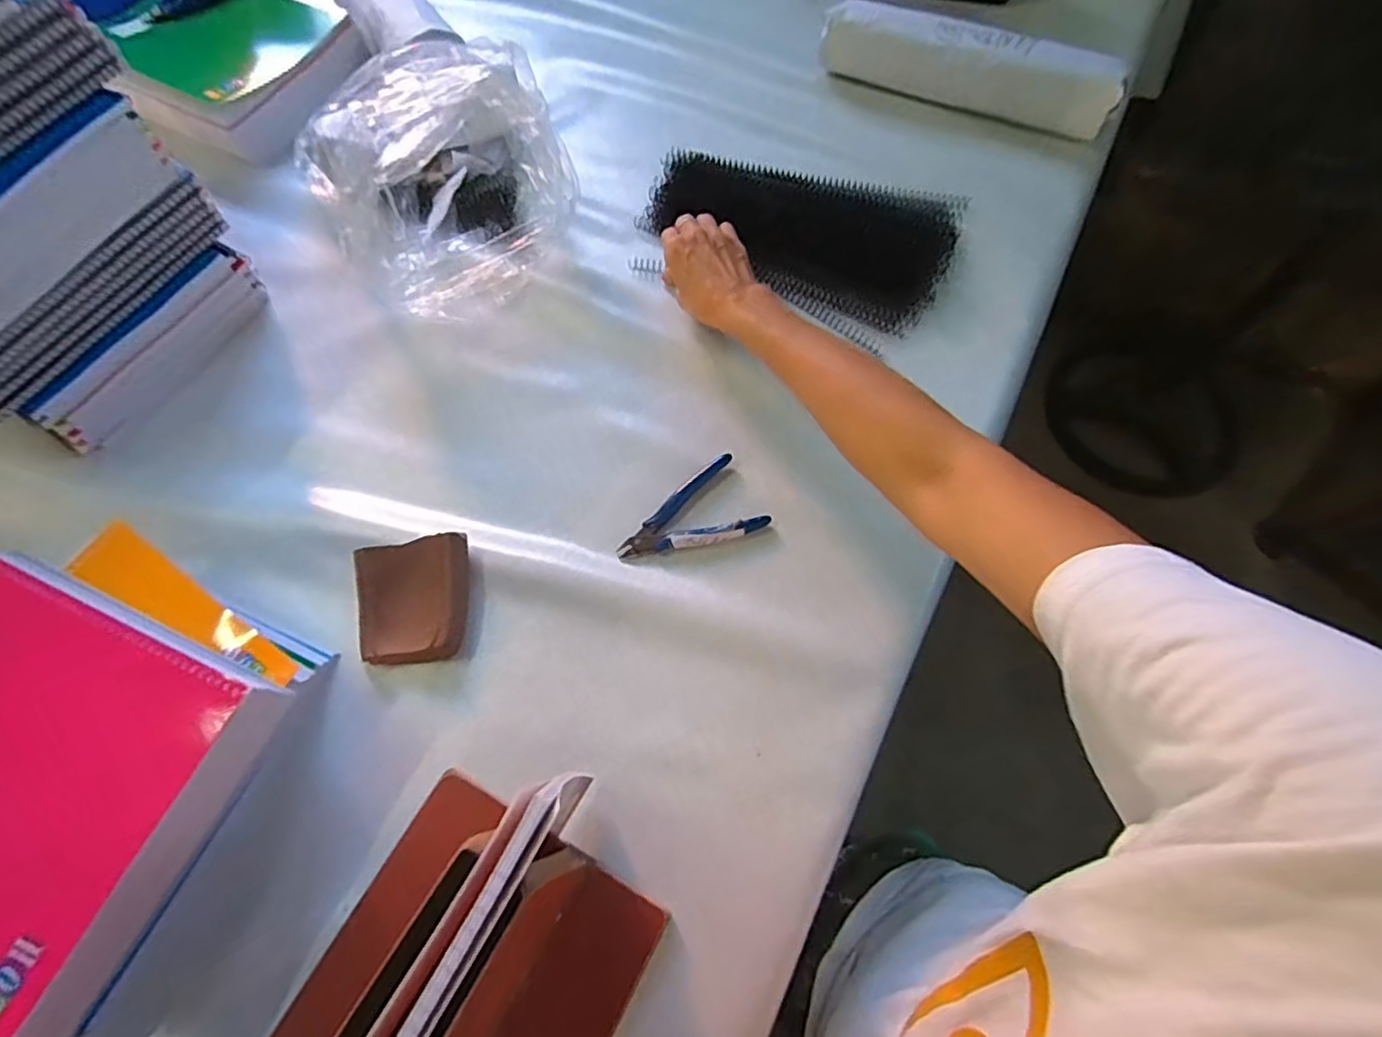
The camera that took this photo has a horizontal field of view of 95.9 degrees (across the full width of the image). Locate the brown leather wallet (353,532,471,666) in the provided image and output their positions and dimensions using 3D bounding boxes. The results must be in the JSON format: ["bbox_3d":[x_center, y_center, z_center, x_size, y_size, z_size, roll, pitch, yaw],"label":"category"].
[{"bbox_3d":[-0.216,0.063,0.477,0.087,0.029,0.092,-5,65,0],"label":"brown leather wallet"}]

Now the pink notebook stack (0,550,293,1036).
[{"bbox_3d":[-0.404,0.148,0.369,0.259,0.049,0.209,23,68,12],"label":"pink notebook stack"}]

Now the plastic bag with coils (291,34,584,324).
[{"bbox_3d":[-0.229,-0.344,0.589,0.211,0.121,0.282,-21,66,-7],"label":"plastic bag with coils"}]

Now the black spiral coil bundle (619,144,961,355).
[{"bbox_3d":[0.098,-0.276,0.610,0.297,0.040,0.174,23,70,8],"label":"black spiral coil bundle"}]

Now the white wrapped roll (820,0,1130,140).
[{"bbox_3d":[0.286,-0.469,0.651,0.303,0.064,0.056,24,68,13],"label":"white wrapped roll"}]

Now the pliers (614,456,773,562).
[{"bbox_3d":[-0.004,0.001,0.498,0.116,0.013,0.071,-28,67,-10],"label":"pliers"}]

